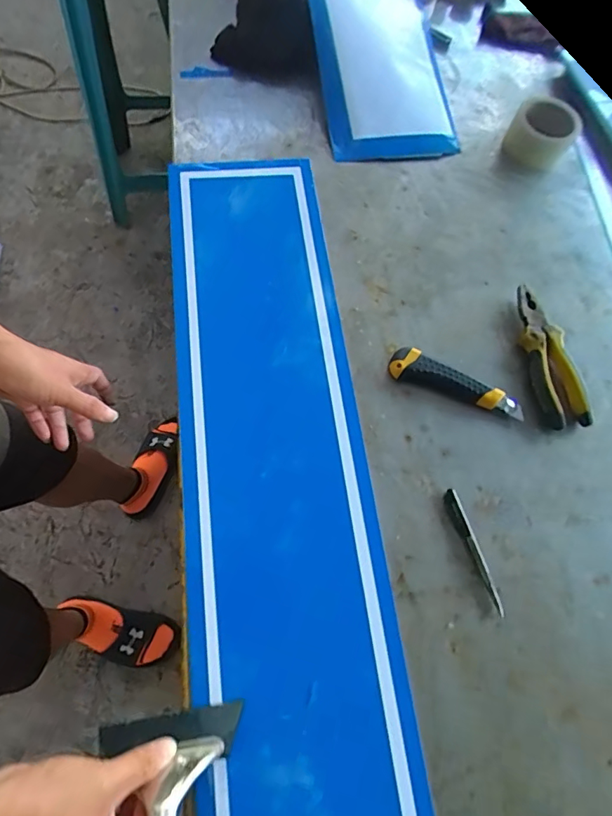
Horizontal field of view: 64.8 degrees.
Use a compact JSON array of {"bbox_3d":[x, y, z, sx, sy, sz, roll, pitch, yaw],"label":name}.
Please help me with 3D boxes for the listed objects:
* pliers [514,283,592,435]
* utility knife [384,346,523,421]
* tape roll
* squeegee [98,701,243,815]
[{"bbox_3d":[0.296,-0.068,0.589,0.053,0.021,0.186,-4,68,-5],"label":"pliers"},{"bbox_3d":[0.179,-0.029,0.570,0.161,0.019,0.039,22,68,6],"label":"utility knife"},{"bbox_3d":[0.357,-0.423,0.733,0.100,0.048,0.101,1,68,-3],"label":"tape roll"},{"bbox_3d":[-0.107,0.293,0.345,0.099,0.038,0.177,-5,25,-1],"label":"squeegee"}]

